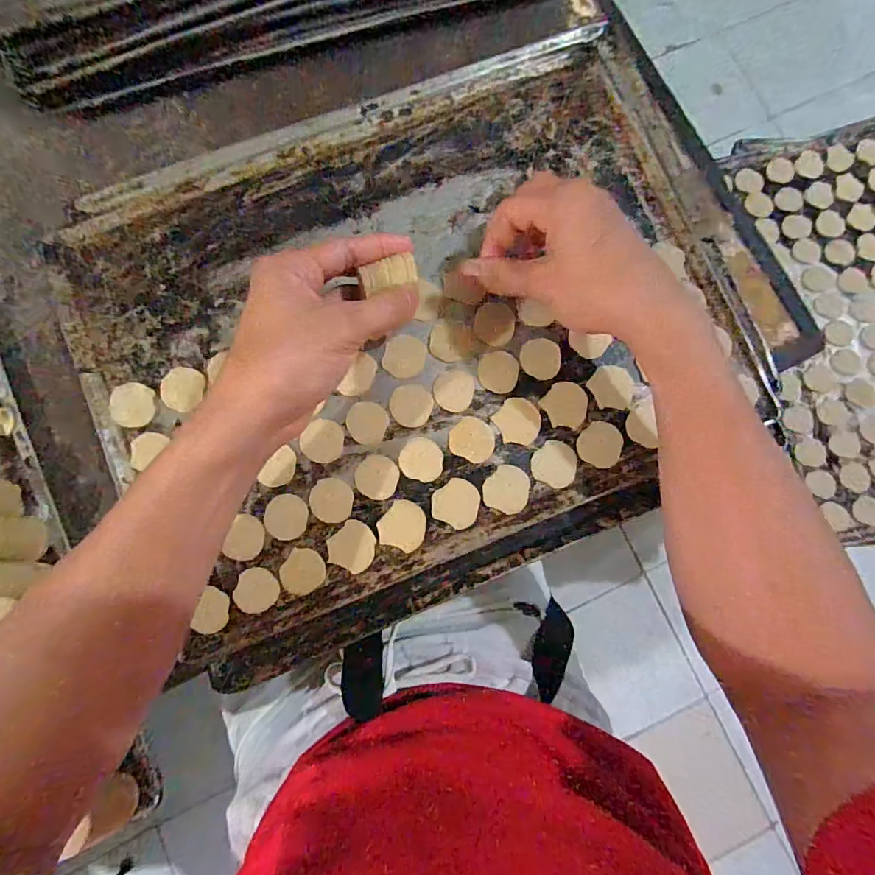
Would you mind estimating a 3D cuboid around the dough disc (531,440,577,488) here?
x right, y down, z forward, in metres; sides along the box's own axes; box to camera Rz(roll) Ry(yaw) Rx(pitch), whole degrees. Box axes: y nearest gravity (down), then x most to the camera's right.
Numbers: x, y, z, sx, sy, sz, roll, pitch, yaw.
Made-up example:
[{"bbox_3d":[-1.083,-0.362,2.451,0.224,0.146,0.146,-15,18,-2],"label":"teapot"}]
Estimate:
[{"bbox_3d":[0.083,0.019,0.332,0.031,0.004,0.031,0,81,2],"label":"dough disc"}]

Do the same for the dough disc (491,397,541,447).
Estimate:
[{"bbox_3d":[0.058,-0.011,0.336,0.032,0.004,0.033,0,81,2],"label":"dough disc"}]

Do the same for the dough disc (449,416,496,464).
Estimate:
[{"bbox_3d":[0.025,0.001,0.333,0.031,0.004,0.029,0,81,2],"label":"dough disc"}]

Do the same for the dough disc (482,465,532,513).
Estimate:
[{"bbox_3d":[0.049,0.036,0.328,0.031,0.004,0.032,0,81,2],"label":"dough disc"}]

